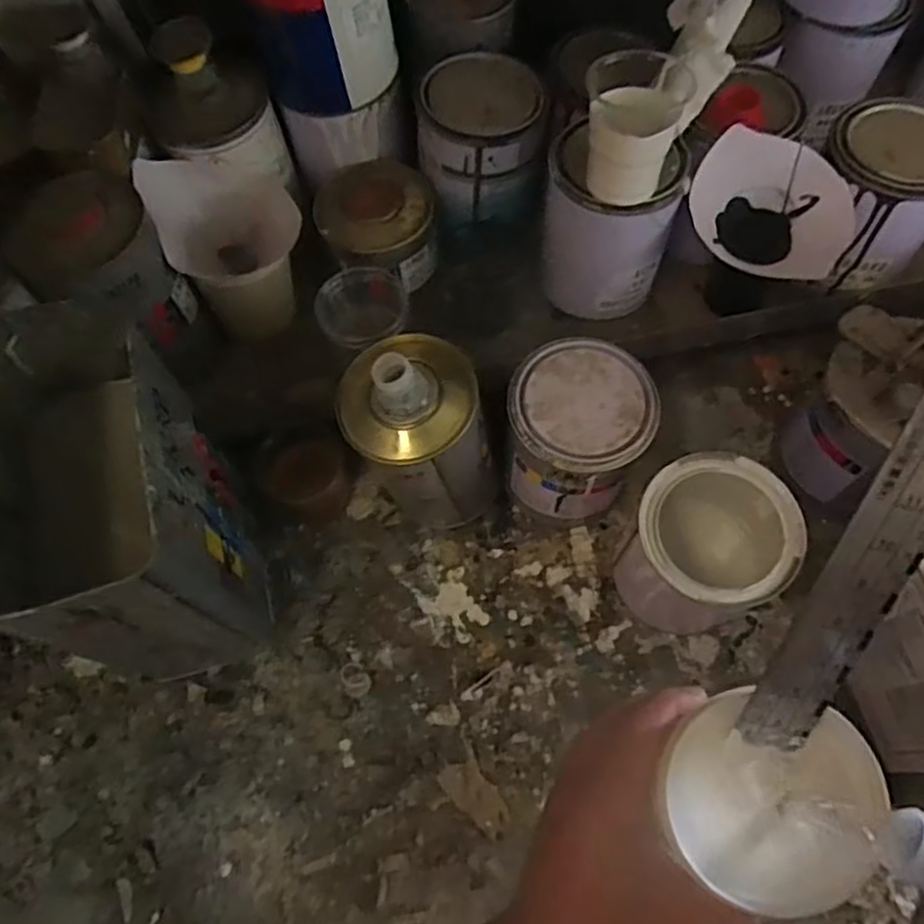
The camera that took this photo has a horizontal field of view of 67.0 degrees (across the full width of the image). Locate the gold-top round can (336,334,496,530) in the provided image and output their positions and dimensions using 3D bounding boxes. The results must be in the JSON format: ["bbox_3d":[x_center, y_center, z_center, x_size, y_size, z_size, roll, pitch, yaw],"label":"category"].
[{"bbox_3d":[-0.034,-0.018,0.545,0.098,0.195,0.097,0,66,1],"label":"gold-top round can"}]

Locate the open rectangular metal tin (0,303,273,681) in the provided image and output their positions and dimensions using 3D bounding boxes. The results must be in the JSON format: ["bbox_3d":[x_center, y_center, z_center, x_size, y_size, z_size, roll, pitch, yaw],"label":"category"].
[{"bbox_3d":[-0.221,0.043,0.487,0.108,0.253,0.181,-14,67,-4],"label":"open rectangular metal tin"}]

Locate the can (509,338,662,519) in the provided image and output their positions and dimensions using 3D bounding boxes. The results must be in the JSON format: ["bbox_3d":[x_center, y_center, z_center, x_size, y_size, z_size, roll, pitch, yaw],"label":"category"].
[{"bbox_3d":[0.088,-0.015,0.566,0.104,0.140,0.100,0,66,1],"label":"can"}]

